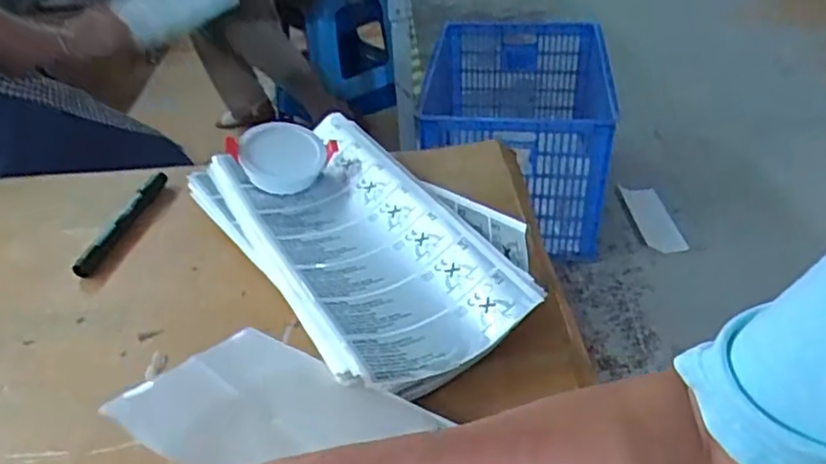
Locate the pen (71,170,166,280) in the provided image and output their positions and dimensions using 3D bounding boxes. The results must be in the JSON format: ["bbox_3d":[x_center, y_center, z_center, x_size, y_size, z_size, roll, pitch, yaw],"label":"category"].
[{"bbox_3d":[-0.245,-0.011,0.568,0.017,0.014,0.134,7,36,13],"label":"pen"}]

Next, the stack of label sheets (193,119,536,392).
[{"bbox_3d":[-0.043,0.005,0.509,0.155,0.050,0.301,-22,40,-25],"label":"stack of label sheets"}]

